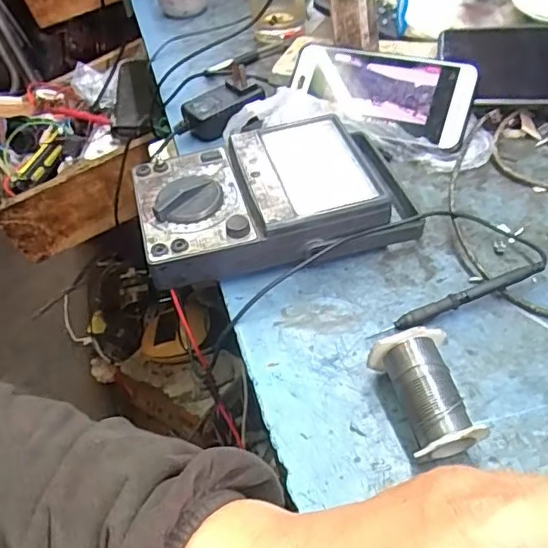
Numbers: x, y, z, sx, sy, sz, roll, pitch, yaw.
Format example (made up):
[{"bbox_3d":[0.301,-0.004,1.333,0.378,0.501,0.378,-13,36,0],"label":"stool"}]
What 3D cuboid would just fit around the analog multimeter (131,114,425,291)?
[{"bbox_3d":[0.000,-0.057,0.425,0.193,0.047,0.129,-10,46,-3],"label":"analog multimeter"}]

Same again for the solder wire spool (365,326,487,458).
[{"bbox_3d":[0.080,0.067,0.307,0.040,0.038,0.067,-10,46,-3],"label":"solder wire spool"}]

